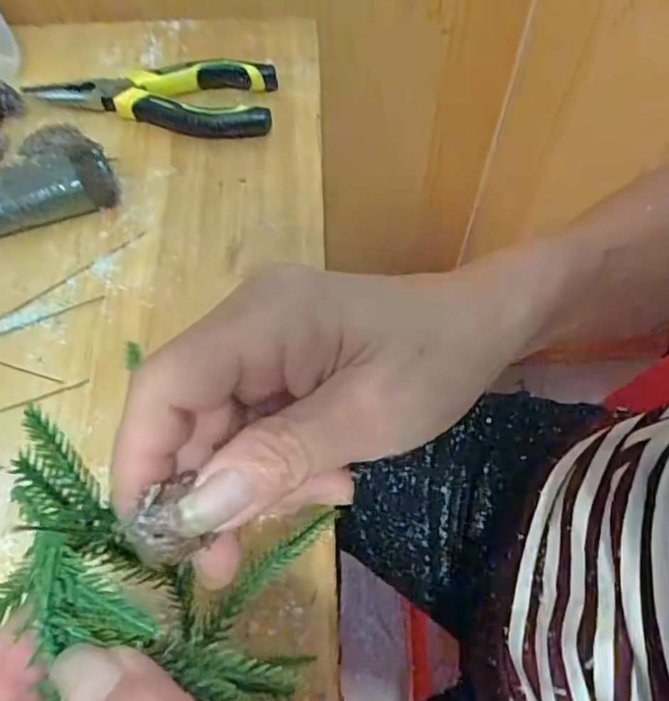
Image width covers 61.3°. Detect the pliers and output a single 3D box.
[{"bbox_3d":[-0.115,-0.159,0.355,0.150,0.018,0.054,3,61,1],"label":"pliers"}]

